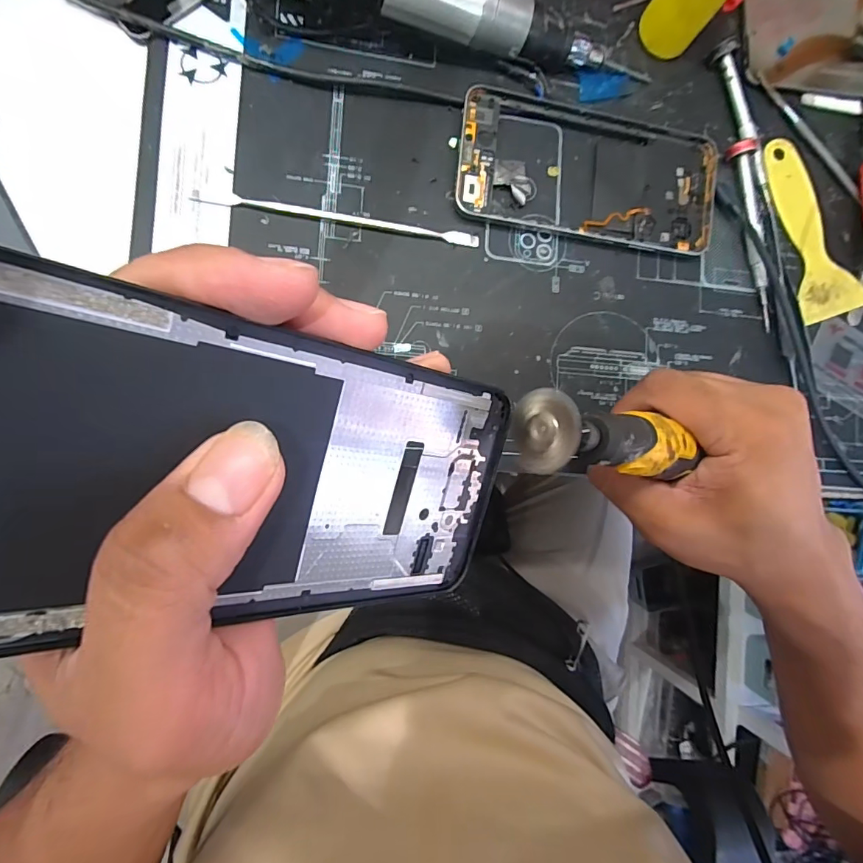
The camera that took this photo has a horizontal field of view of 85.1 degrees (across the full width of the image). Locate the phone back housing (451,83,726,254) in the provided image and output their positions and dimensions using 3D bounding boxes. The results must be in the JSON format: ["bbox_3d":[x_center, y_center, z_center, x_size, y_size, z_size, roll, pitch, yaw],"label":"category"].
[{"bbox_3d":[0.097,-0.156,0.288,0.162,0.008,0.075,6,87,-7],"label":"phone back housing"}]

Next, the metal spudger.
[{"bbox_3d":[-0.048,-0.121,0.267,0.154,0.005,0.007,5,87,-7],"label":"metal spudger"}]

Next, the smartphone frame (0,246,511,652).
[{"bbox_3d":[-0.042,0.012,0.116,0.162,0.004,0.073,10,99,-42],"label":"smartphone frame"}]

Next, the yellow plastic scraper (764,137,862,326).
[{"bbox_3d":[0.251,-0.135,0.311,0.040,0.011,0.122,-16,90,-8],"label":"yellow plastic scraper"}]

